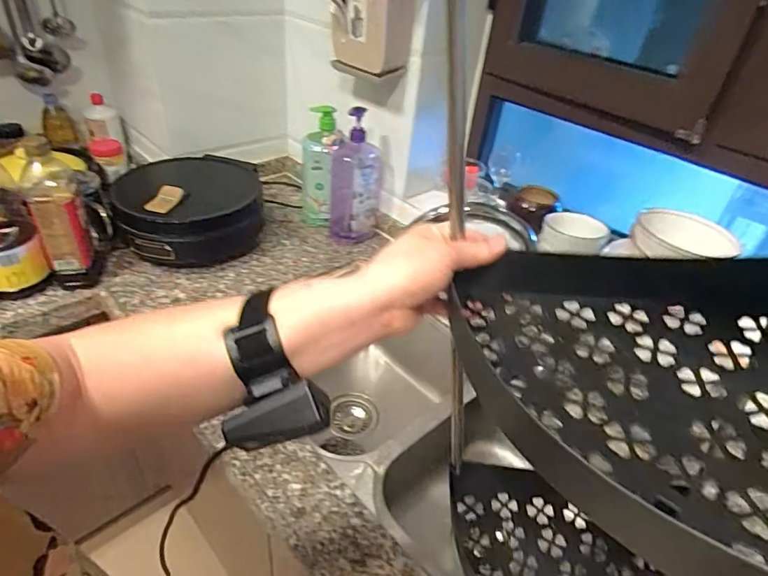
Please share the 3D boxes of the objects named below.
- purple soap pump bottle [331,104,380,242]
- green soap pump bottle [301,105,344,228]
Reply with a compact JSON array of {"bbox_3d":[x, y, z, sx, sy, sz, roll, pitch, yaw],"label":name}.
[{"bbox_3d":[-0.058,-0.234,1.048,0.109,0.275,0.098,4,37,-4],"label":"purple soap pump bottle"},{"bbox_3d":[-0.139,-0.263,1.086,0.087,0.255,0.063,21,39,19],"label":"green soap pump bottle"}]

